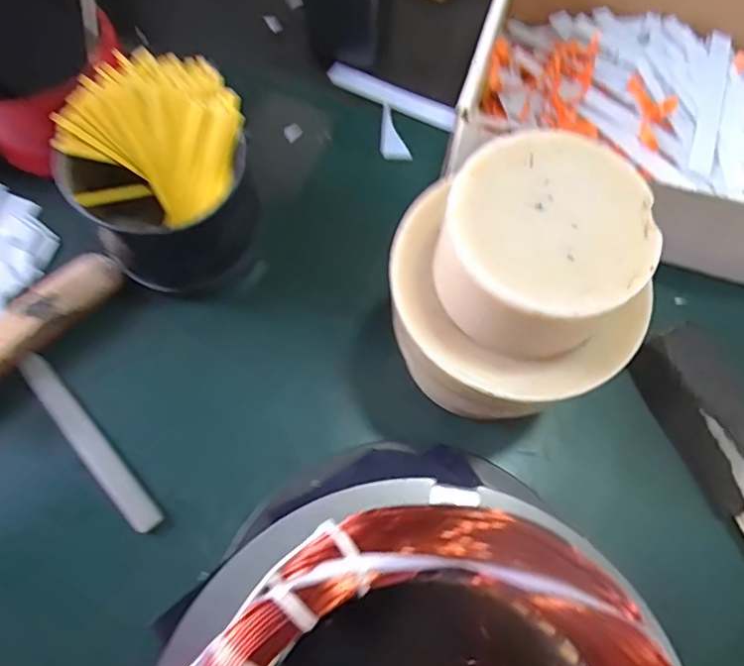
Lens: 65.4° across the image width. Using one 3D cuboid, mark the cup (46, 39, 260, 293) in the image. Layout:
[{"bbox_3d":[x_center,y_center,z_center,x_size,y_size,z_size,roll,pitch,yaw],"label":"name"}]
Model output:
[{"bbox_3d":[-0.121,-0.088,0.348,0.099,0.091,0.107,1,71,-2],"label":"cup"}]

